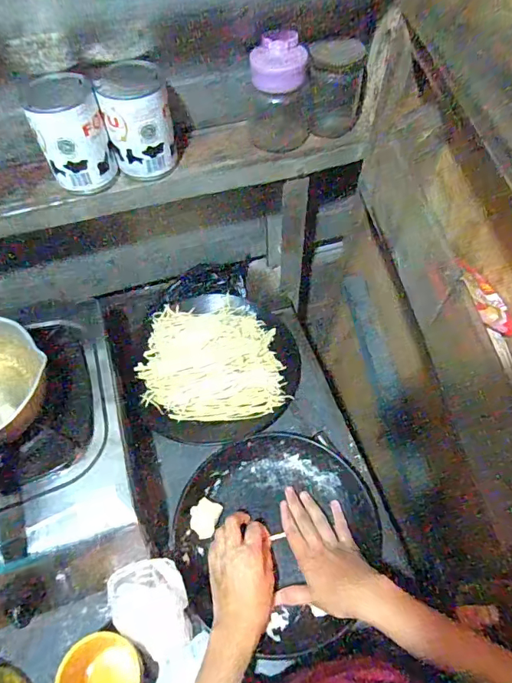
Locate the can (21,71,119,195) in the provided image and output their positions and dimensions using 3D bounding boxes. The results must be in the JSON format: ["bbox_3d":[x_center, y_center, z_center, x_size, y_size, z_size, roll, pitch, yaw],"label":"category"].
[{"bbox_3d":[-0.204,-0.230,0.496,0.072,0.116,0.071,1,60,-1],"label":"can"}]

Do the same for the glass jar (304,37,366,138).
[{"bbox_3d":[0.096,-0.307,0.540,0.065,0.101,0.059,14,61,6],"label":"glass jar"}]

